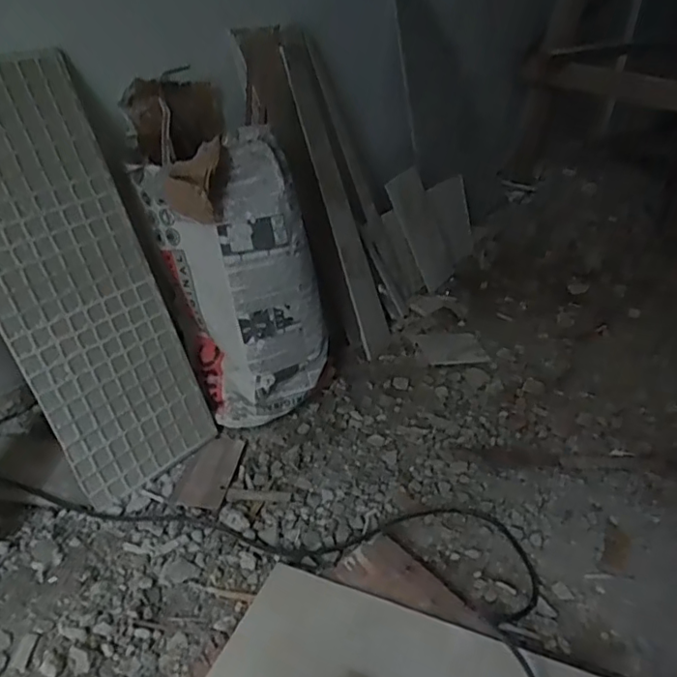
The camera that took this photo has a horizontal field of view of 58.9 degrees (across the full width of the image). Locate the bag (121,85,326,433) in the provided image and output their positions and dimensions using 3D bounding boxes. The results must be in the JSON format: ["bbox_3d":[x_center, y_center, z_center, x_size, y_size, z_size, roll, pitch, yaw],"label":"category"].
[{"bbox_3d":[-0.170,-0.146,0.981,0.229,0.546,0.223,-19,18,-11],"label":"bag"}]

